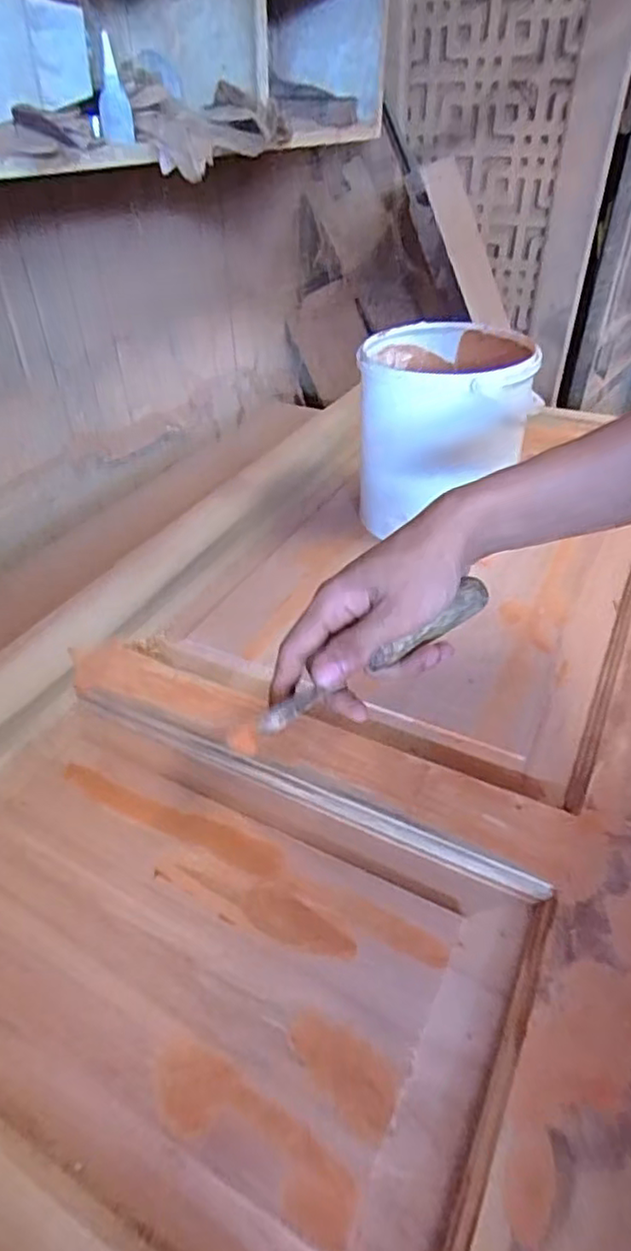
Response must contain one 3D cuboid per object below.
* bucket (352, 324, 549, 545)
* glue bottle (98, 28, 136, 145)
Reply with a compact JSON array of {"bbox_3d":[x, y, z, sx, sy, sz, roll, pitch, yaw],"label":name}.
[{"bbox_3d":[0.135,-0.210,0.688,0.167,0.183,0.176,0,40,0],"label":"bucket"},{"bbox_3d":[-0.228,-0.595,0.703,0.035,0.091,0.036,-8,40,-8],"label":"glue bottle"}]

